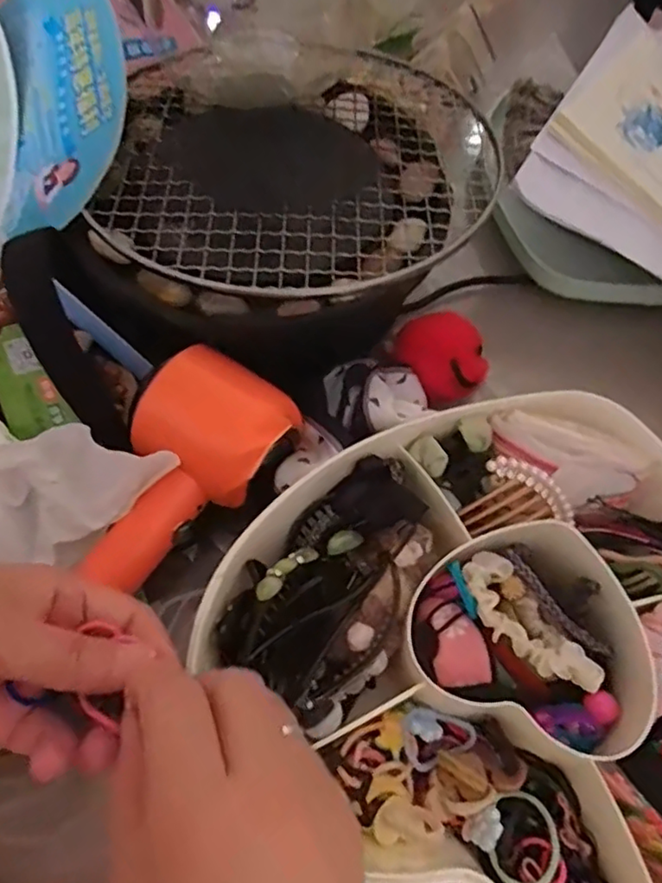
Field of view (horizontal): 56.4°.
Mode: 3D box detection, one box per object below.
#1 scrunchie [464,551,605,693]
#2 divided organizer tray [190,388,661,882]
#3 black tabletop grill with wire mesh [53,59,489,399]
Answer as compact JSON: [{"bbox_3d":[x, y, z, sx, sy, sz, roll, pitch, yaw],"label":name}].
[{"bbox_3d":[0.090,0.086,0.288,0.030,0.014,0.075,-27,65,-16],"label":"scrunchie"},{"bbox_3d":[0.100,0.108,0.296,0.279,0.053,0.252,41,67,19],"label":"divided organizer tray"},{"bbox_3d":[-0.027,-0.158,0.420,0.262,0.081,0.257,-5,61,-5],"label":"black tabletop grill with wire mesh"}]

